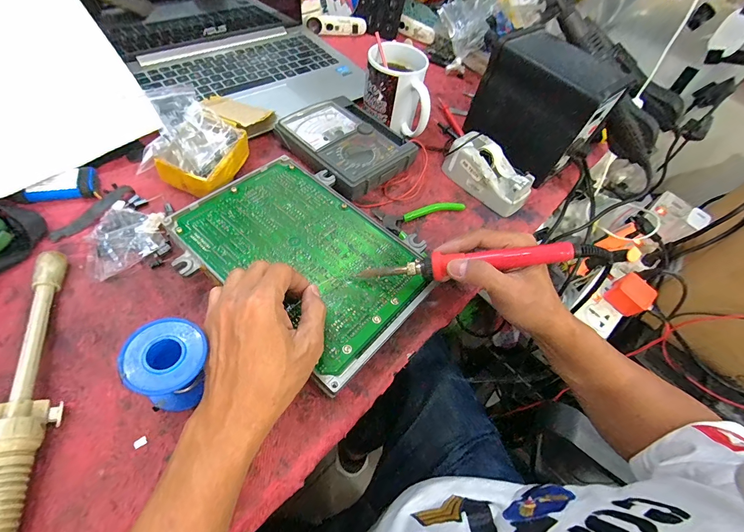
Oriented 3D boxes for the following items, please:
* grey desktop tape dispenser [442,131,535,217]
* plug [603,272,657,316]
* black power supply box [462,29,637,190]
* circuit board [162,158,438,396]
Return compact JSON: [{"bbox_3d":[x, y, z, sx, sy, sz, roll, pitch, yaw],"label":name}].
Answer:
[{"bbox_3d":[0.158,-0.126,0.457,0.056,0.051,0.119,-36,69,-29],"label":"grey desktop tape dispenser"},{"bbox_3d":[0.393,0.044,0.516,0.051,0.036,0.052,-28,66,-26],"label":"plug"},{"bbox_3d":[0.237,-0.223,0.480,0.109,0.137,0.157,-36,67,-26],"label":"black power supply box"},{"bbox_3d":[-0.067,-0.018,0.345,0.243,0.014,0.180,32,59,16],"label":"circuit board"}]

